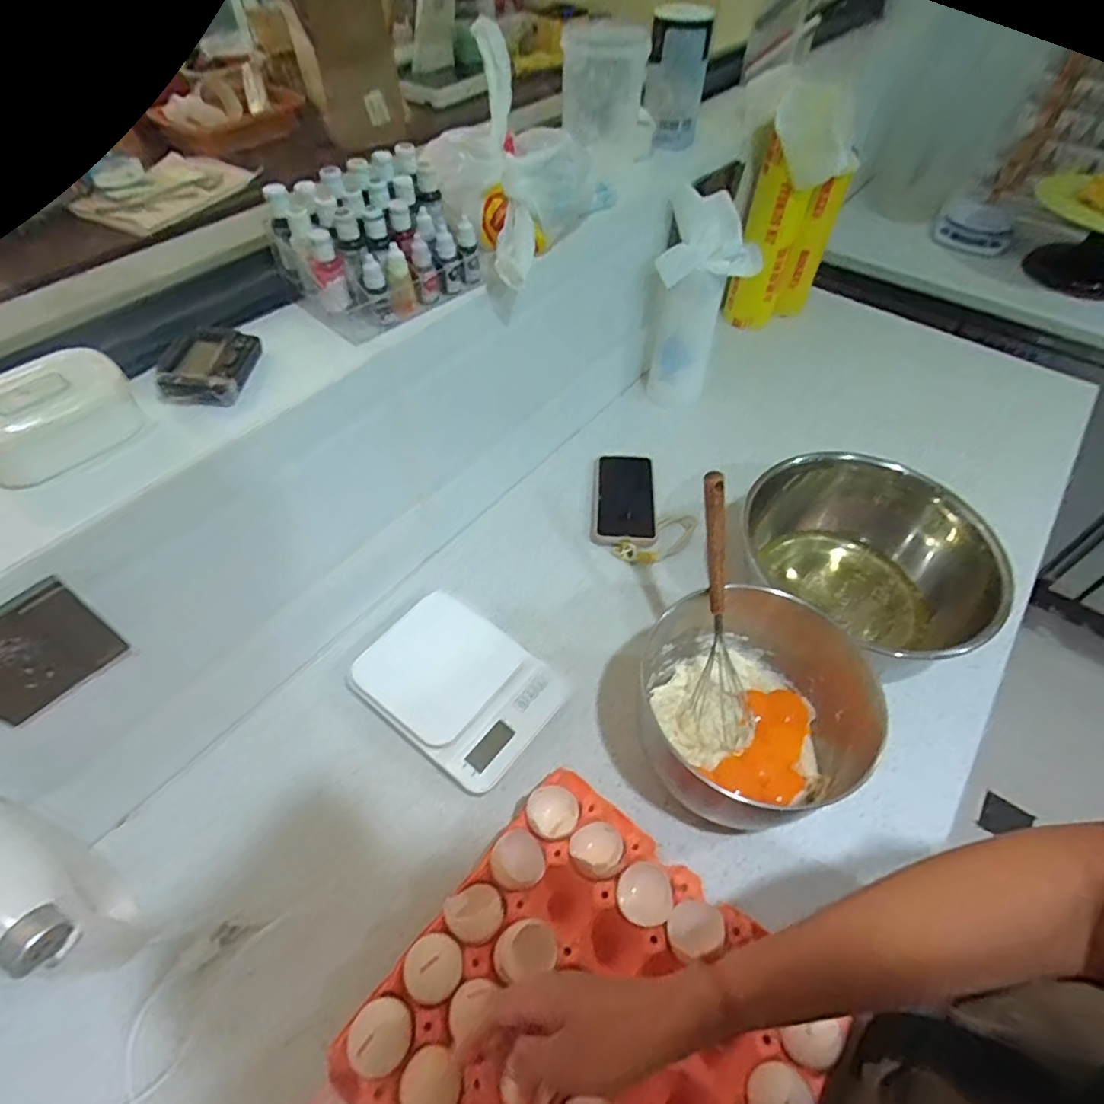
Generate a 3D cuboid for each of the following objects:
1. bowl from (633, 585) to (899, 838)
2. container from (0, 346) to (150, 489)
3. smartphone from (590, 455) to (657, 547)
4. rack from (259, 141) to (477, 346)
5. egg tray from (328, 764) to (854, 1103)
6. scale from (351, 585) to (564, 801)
[{"bbox_3d":[0.191,0.142,0.569,0.191,0.130,0.186,1,51,-1],"label":"bowl"},{"bbox_3d":[-0.353,-0.096,0.420,0.047,0.056,0.109,34,58,23],"label":"container"},{"bbox_3d":[0.096,-0.073,0.799,0.084,0.015,0.155,-2,52,10],"label":"smartphone"},{"bbox_3d":[-0.155,-0.288,0.550,0.095,0.099,0.171,38,60,25],"label":"rack"},{"bbox_3d":[0.030,0.360,0.443,0.292,0.056,0.294,33,58,23],"label":"egg tray"},{"bbox_3d":[-0.095,0.138,0.630,0.192,0.041,0.153,31,57,21],"label":"scale"}]

